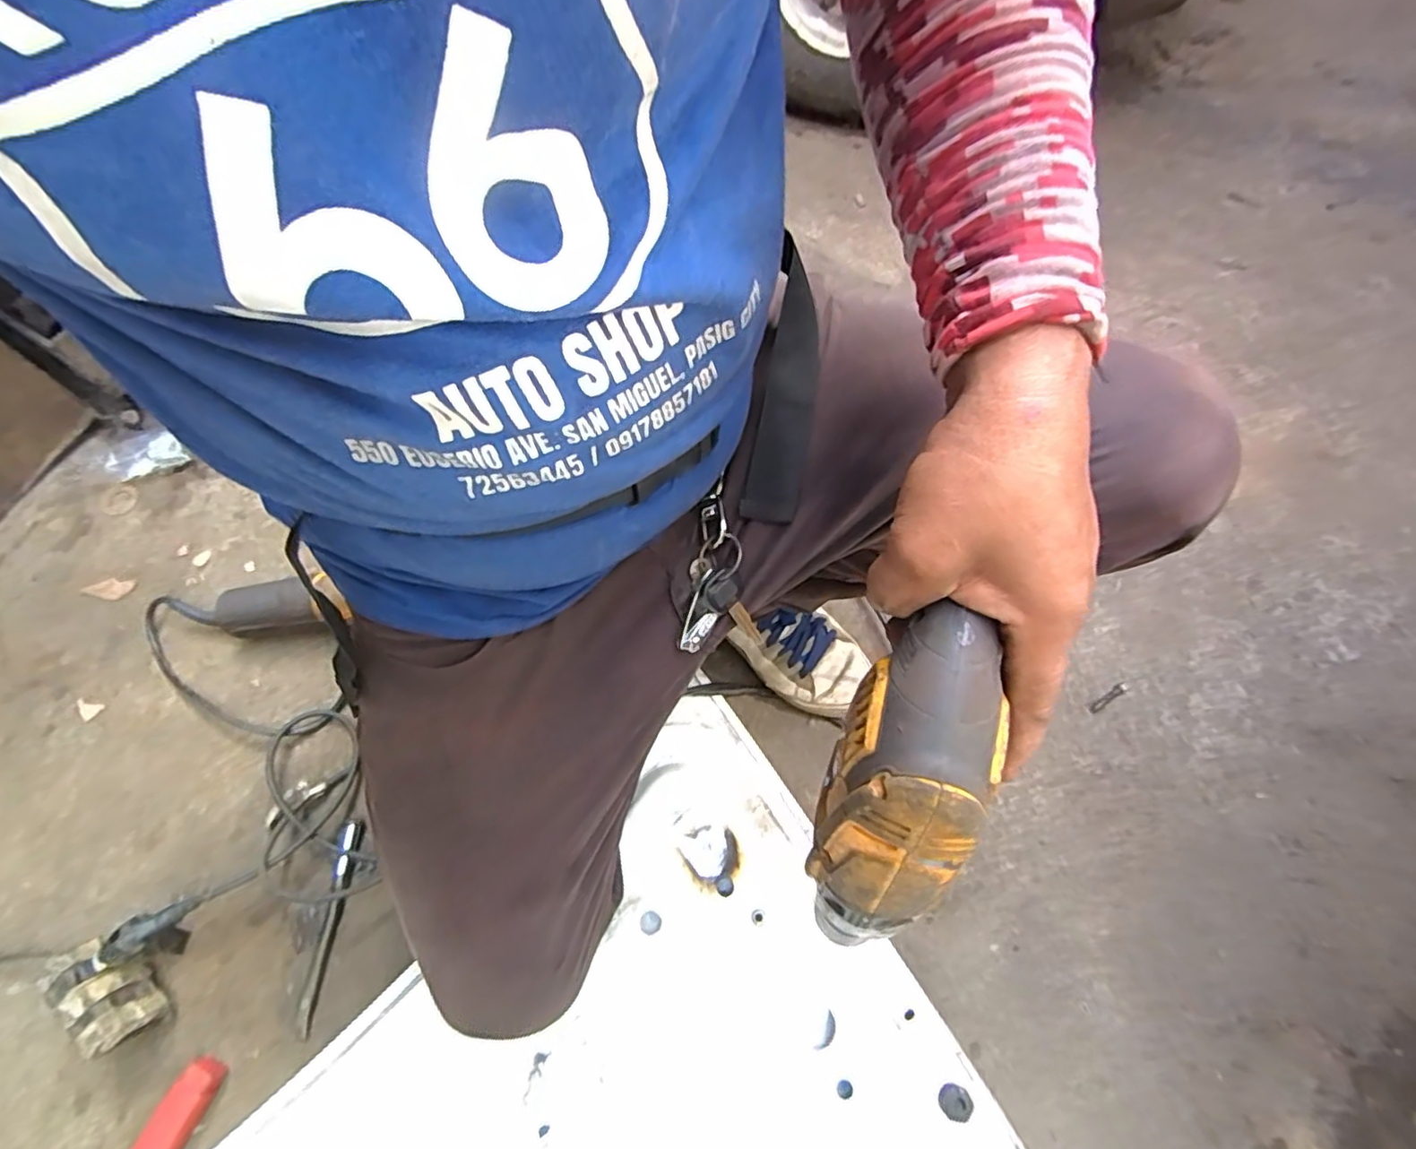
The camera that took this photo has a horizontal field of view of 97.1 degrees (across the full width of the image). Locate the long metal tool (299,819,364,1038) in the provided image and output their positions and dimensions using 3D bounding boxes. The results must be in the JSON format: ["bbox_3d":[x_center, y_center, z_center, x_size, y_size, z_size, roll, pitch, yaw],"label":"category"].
[{"bbox_3d":[-0.336,0.311,0.558,0.017,0.016,0.166,2,62,-1],"label":"long metal tool"}]

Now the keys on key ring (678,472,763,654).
[{"bbox_3d":[0.007,-0.006,0.387,0.045,0.024,0.103,0,83,-1],"label":"keys on key ring"}]

